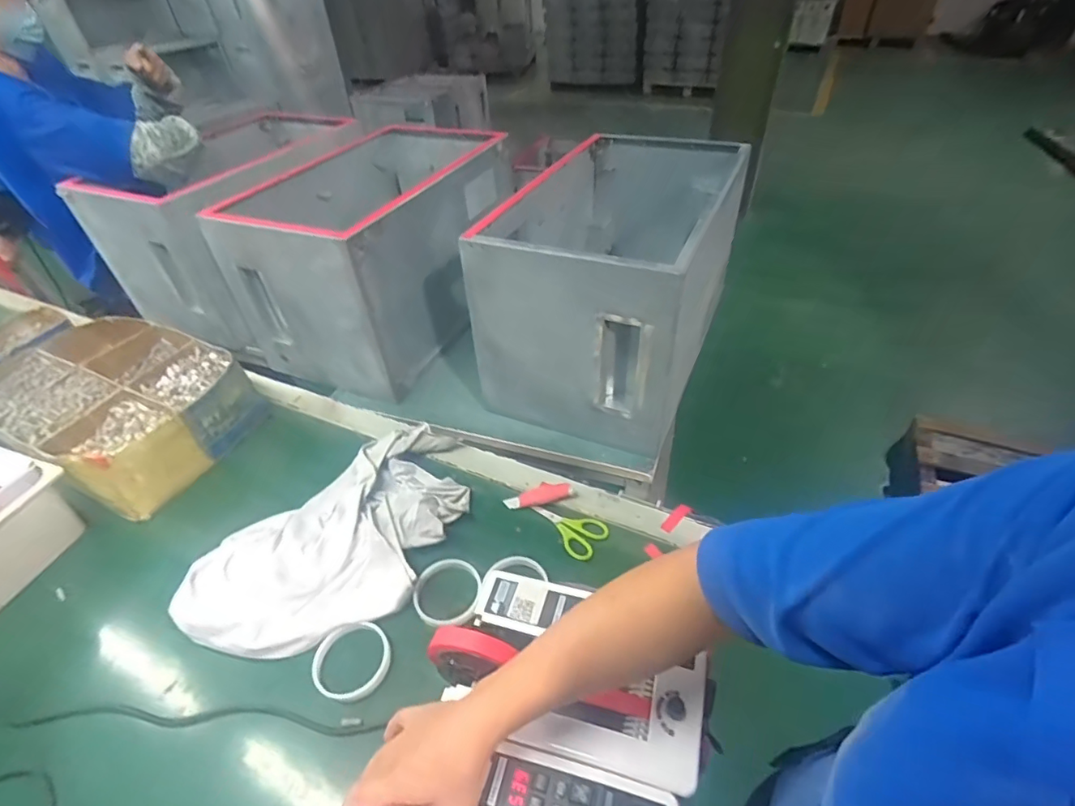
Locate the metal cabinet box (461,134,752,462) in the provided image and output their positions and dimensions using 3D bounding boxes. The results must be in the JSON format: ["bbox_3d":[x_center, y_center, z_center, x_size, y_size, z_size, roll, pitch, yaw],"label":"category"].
[{"bbox_3d":[0.160,-0.245,0.928,0.332,0.322,0.571,15,46,20],"label":"metal cabinet box"}]

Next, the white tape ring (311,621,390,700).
[{"bbox_3d":[-0.211,0.291,0.588,0.083,0.008,0.082,-2,43,2],"label":"white tape ring"}]

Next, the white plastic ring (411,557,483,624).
[{"bbox_3d":[-0.112,0.231,0.642,0.079,0.009,0.088,3,43,8],"label":"white plastic ring"}]

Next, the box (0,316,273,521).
[{"bbox_3d":[-0.708,0.005,0.884,0.406,0.130,0.280,17,47,21],"label":"box"}]

